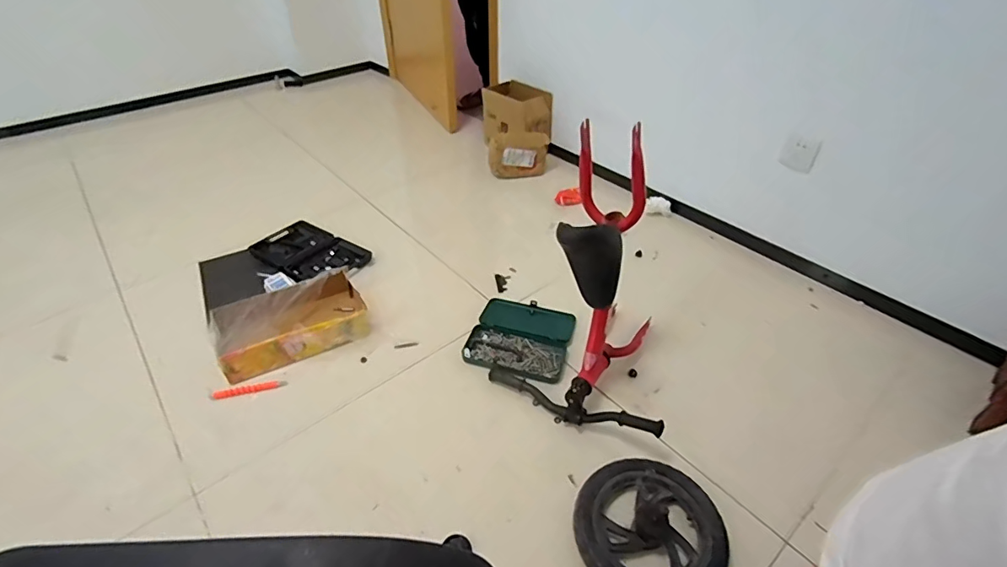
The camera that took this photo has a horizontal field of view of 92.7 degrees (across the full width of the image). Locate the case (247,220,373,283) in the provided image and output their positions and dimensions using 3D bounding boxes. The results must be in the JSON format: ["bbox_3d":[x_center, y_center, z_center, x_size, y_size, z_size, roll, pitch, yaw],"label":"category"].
[{"bbox_3d":[-0.603,-0.099,1.498,0.357,0.029,0.224,22,45,22],"label":"case"}]

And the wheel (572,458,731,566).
[{"bbox_3d":[0.255,0.428,0.861,0.253,0.084,0.238,1,41,-1],"label":"wheel"}]

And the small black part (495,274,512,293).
[{"bbox_3d":[0.002,-0.001,1.425,0.045,0.014,0.092,-5,42,-8],"label":"small black part"}]

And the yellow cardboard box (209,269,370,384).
[{"bbox_3d":[-0.536,0.100,1.227,0.354,0.096,0.220,-21,46,-23],"label":"yellow cardboard box"}]

